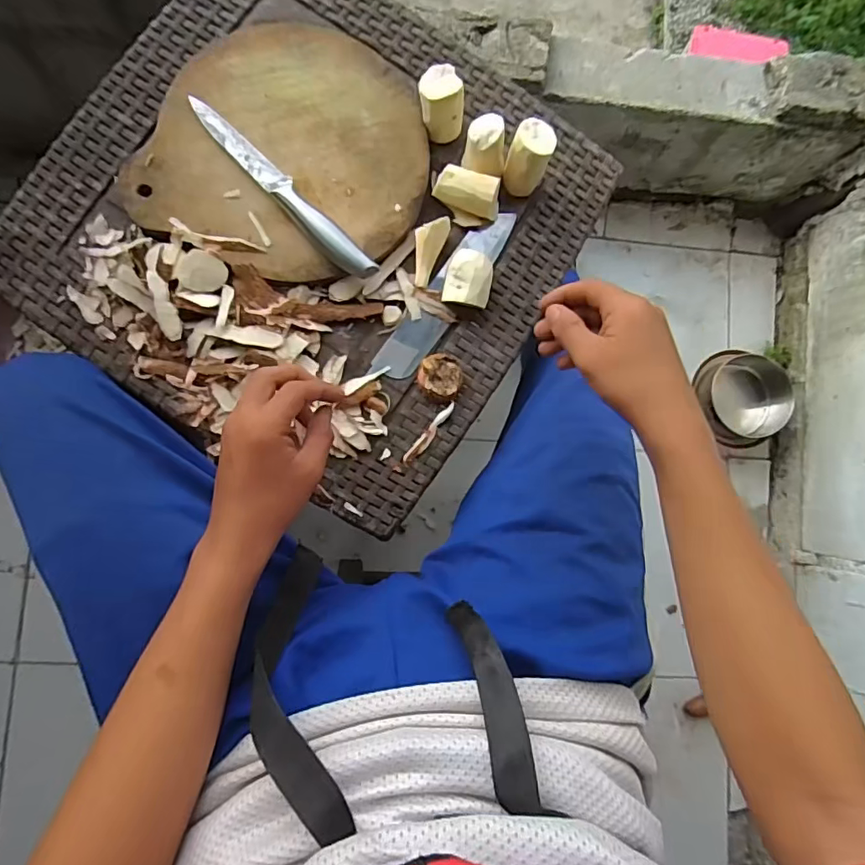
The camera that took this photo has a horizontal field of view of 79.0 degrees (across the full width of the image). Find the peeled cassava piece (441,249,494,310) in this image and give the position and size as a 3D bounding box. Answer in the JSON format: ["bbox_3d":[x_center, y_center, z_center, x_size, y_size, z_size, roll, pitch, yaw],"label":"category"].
[{"bbox_3d":[0.033,-0.140,0.483,0.042,0.027,0.048,11,85,-6],"label":"peeled cassava piece"}]

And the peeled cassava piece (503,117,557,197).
[{"bbox_3d":[0.086,-0.248,0.483,0.038,0.054,0.046,28,83,-4],"label":"peeled cassava piece"}]

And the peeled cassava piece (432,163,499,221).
[{"bbox_3d":[0.034,-0.219,0.483,0.061,0.032,0.029,20,84,-5],"label":"peeled cassava piece"}]

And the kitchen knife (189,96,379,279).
[{"bbox_3d":[-0.131,-0.210,0.456,0.211,0.022,0.023,45,82,-2],"label":"kitchen knife"}]

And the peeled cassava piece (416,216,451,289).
[{"bbox_3d":[-0.005,-0.166,0.480,0.027,0.010,0.065,17,96,-5],"label":"peeled cassava piece"}]

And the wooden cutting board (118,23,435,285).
[{"bbox_3d":[-0.124,-0.253,0.472,0.233,0.016,0.228,25,84,-5],"label":"wooden cutting board"}]

